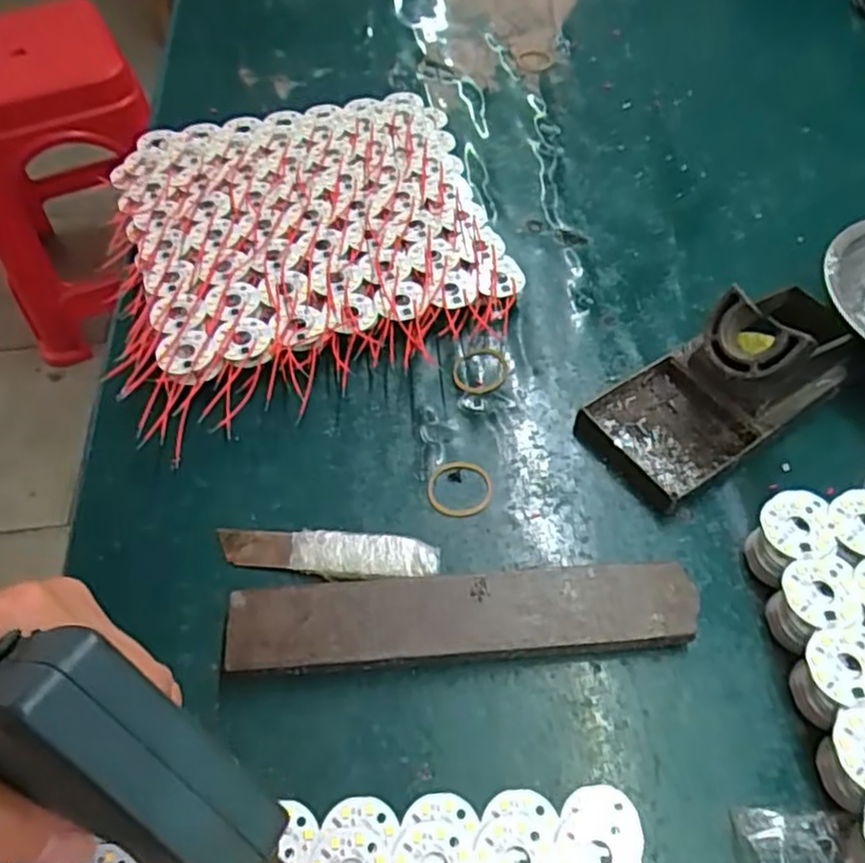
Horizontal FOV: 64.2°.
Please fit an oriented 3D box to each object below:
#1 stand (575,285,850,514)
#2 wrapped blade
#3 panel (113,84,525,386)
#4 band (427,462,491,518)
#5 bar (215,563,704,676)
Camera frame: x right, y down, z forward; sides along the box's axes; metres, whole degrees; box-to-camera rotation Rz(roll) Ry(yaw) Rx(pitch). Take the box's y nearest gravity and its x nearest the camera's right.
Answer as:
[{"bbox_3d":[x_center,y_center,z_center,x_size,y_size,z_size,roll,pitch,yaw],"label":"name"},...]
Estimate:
[{"bbox_3d":[0.156,-0.033,0.354,0.149,0.066,0.069,-30,62,-20],"label":"stand"},{"bbox_3d":[-0.049,0.056,0.321,0.102,0.006,0.022,5,57,1],"label":"wrapped blade"},{"bbox_3d":[-0.076,-0.146,0.454,0.231,0.014,0.230,-17,59,-13],"label":"panel"},{"bbox_3d":[0.014,0.029,0.349,0.033,0.004,0.031,-6,57,-6],"label":"band"},{"bbox_3d":[0.013,0.082,0.303,0.199,0.017,0.036,-3,57,-4],"label":"bar"}]

